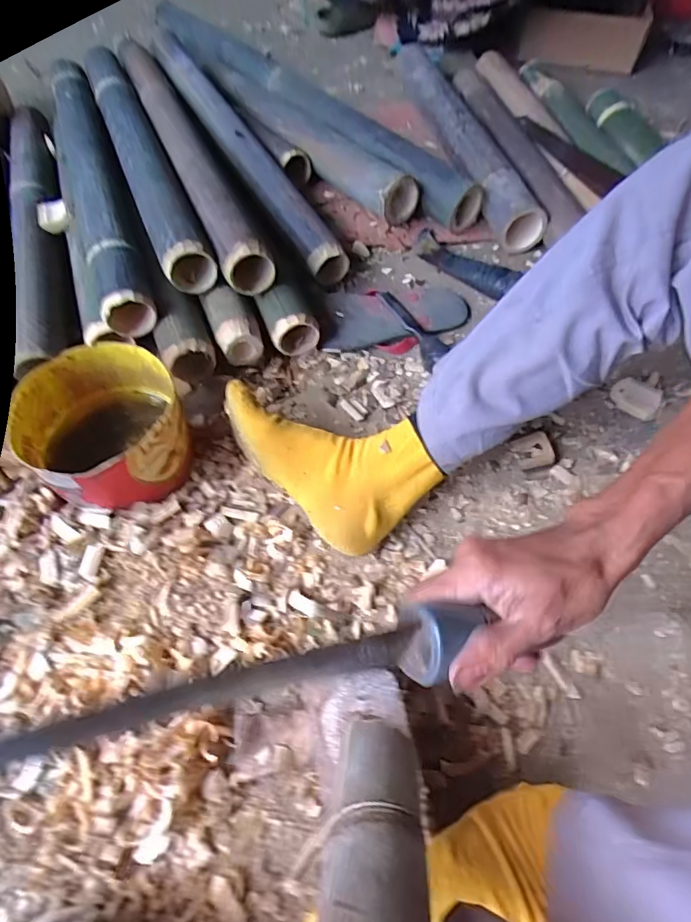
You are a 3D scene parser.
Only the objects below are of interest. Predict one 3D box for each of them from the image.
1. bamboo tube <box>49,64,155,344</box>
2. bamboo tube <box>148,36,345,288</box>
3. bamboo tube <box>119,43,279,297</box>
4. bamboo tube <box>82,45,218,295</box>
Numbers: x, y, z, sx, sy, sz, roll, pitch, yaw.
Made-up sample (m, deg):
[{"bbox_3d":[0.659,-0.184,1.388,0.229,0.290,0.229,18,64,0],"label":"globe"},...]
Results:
[{"bbox_3d":[-0.367,-0.422,0.725,0.066,0.058,0.662,-18,60,-12],"label":"bamboo tube"},{"bbox_3d":[-0.185,-0.539,0.841,0.069,0.073,0.703,-25,62,-16],"label":"bamboo tube"},{"bbox_3d":[-0.242,-0.483,0.756,0.071,0.062,0.668,-20,61,-14],"label":"bamboo tube"},{"bbox_3d":[-0.303,-0.459,0.738,0.066,0.054,0.603,-20,60,-13],"label":"bamboo tube"}]

